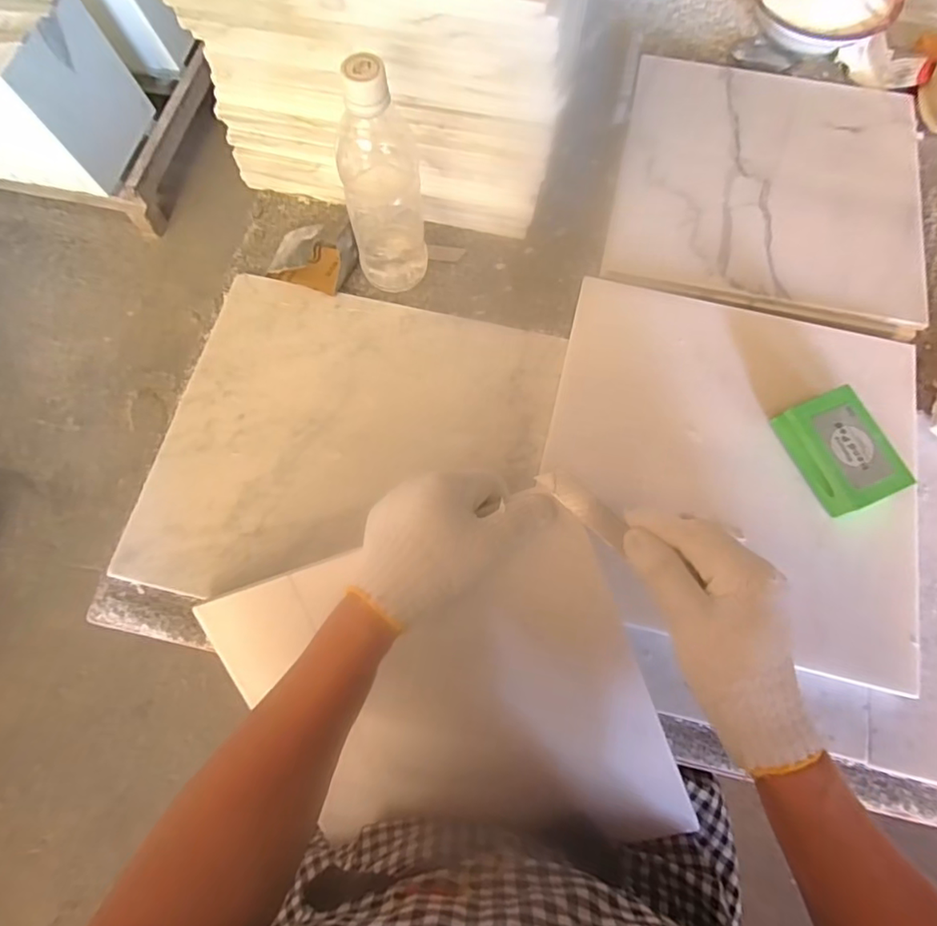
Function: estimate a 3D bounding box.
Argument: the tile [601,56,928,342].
[{"bbox_3d":[0.314,-0.290,0.580,0.305,0.022,0.303,12,72,6],"label":"tile"}]

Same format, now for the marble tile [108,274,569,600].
[{"bbox_3d":[-0.100,-0.017,0.488,0.326,0.020,0.287,10,72,5],"label":"marble tile"}]

